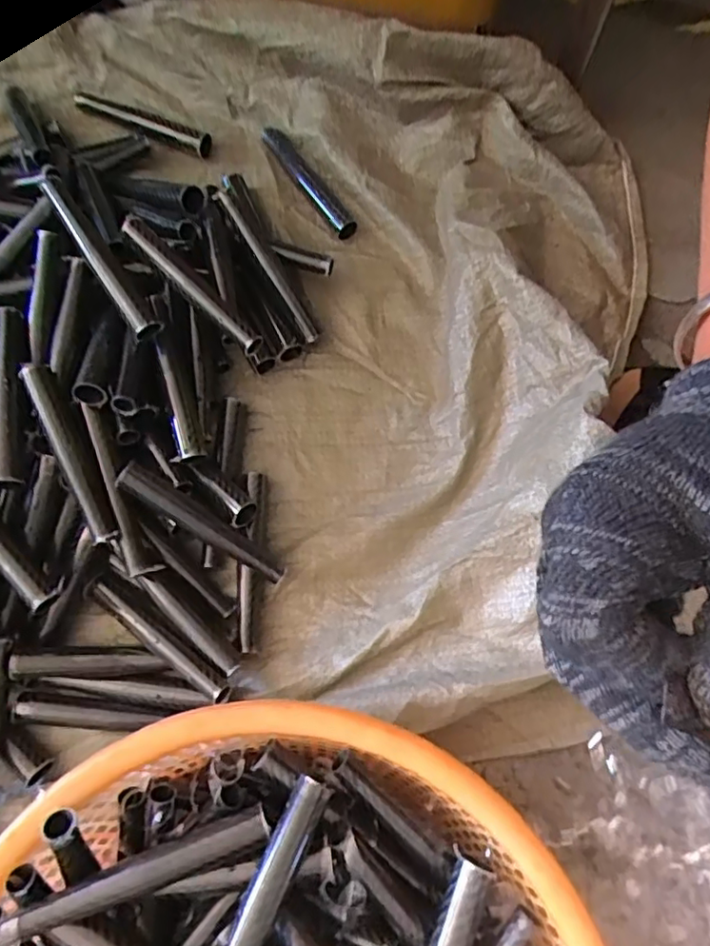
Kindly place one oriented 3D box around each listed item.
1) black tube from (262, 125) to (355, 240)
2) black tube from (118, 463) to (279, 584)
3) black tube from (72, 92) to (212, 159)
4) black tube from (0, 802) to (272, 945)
[{"bbox_3d":[-0.048,-0.297,0.610,0.023,0.019,0.151,-35,77,-9],"label":"black tube"},{"bbox_3d":[-0.120,0.041,0.474,0.145,0.016,0.023,36,77,-13],"label":"black tube"},{"bbox_3d":[-0.221,-0.359,0.616,0.151,0.028,0.026,21,76,6],"label":"black tube"},{"bbox_3d":[-0.129,0.239,0.359,0.156,0.026,0.020,-19,75,-5],"label":"black tube"}]

